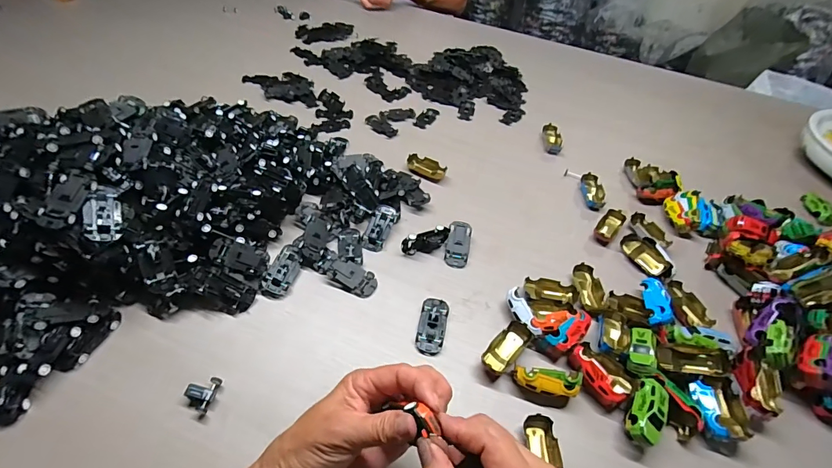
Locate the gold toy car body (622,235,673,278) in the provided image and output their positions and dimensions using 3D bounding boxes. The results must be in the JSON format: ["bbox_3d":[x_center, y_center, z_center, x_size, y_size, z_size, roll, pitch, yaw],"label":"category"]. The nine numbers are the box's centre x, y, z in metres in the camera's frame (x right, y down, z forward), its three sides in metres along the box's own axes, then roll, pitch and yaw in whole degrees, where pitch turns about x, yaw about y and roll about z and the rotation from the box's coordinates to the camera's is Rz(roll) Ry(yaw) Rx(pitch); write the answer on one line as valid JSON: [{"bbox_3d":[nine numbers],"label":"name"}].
[{"bbox_3d":[0.309,0.028,0.537,0.026,0.025,0.071,-14,51,-18],"label":"gold toy car body"}]

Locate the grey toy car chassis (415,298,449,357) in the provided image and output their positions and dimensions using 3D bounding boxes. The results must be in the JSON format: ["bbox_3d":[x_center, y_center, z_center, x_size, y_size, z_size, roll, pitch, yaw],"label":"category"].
[{"bbox_3d":[0.019,0.101,0.447,0.031,0.013,0.066,11,48,4],"label":"grey toy car chassis"}]

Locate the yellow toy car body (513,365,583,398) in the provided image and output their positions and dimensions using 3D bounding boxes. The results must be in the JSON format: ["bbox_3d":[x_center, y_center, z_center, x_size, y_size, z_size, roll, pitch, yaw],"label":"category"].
[{"bbox_3d":[0.131,0.148,0.406,0.062,0.032,0.028,17,48,9],"label":"yellow toy car body"}]

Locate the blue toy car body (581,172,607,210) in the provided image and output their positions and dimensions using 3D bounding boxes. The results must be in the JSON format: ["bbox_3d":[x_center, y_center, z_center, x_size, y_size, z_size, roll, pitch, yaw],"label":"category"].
[{"bbox_3d":[0.275,-0.065,0.620,0.029,0.020,0.062,4,48,-3],"label":"blue toy car body"}]

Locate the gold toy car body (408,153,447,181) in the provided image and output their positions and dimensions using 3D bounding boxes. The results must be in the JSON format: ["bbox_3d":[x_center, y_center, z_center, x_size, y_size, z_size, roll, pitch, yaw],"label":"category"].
[{"bbox_3d":[0.017,-0.103,0.625,0.062,0.017,0.031,22,49,13],"label":"gold toy car body"}]

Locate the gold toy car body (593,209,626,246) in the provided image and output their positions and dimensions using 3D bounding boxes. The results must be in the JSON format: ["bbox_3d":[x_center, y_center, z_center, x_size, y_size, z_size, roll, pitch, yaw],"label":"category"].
[{"bbox_3d":[0.277,-0.012,0.576,0.028,0.018,0.064,34,53,23],"label":"gold toy car body"}]

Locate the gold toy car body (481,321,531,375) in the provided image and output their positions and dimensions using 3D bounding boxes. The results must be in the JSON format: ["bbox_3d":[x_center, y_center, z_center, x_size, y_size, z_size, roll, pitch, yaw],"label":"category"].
[{"bbox_3d":[0.094,0.124,0.429,0.027,0.024,0.065,36,54,24],"label":"gold toy car body"}]

